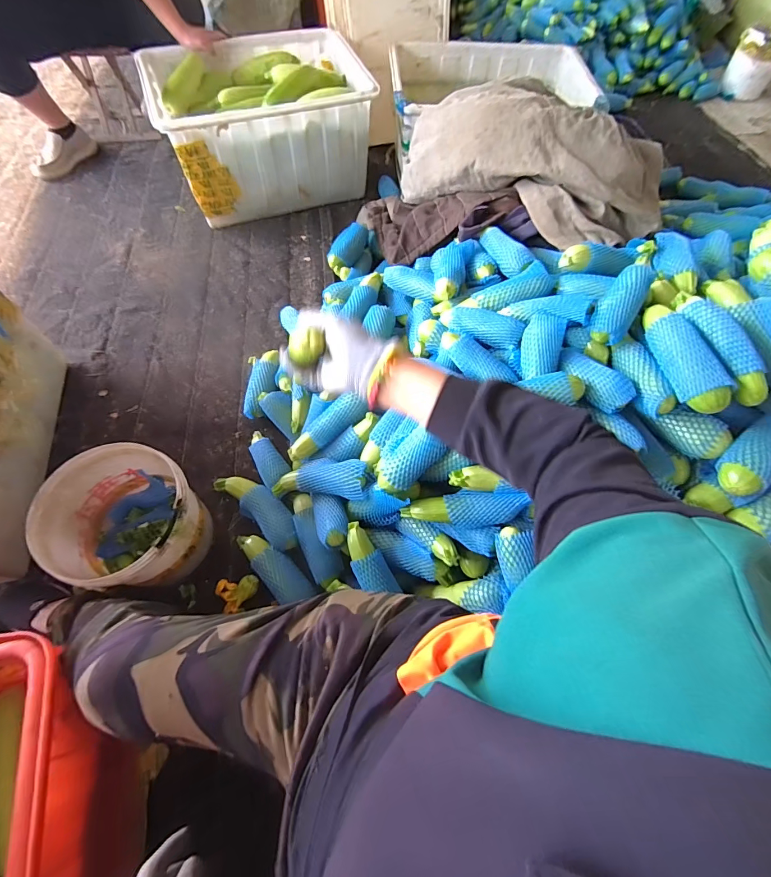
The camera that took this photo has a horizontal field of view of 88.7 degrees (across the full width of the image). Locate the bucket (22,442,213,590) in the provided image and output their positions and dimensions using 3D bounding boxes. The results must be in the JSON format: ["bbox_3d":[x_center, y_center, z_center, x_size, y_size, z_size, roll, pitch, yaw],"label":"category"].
[{"bbox_3d":[-0.512,0.174,0.814,0.240,0.220,0.242,2,62,-3],"label":"bucket"}]

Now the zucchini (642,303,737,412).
[{"bbox_3d":[0.522,-0.147,0.692,0.060,0.054,0.228,-3,62,-6],"label":"zucchini"}]

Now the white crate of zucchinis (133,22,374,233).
[{"bbox_3d":[-0.417,-1.109,1.410,0.696,0.323,0.490,-17,64,-13],"label":"white crate of zucchinis"}]

